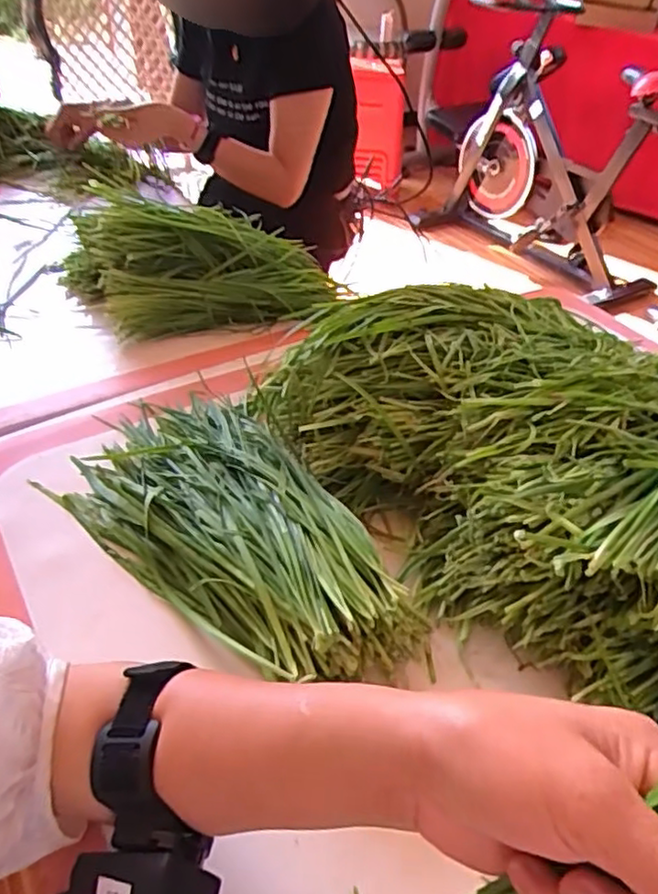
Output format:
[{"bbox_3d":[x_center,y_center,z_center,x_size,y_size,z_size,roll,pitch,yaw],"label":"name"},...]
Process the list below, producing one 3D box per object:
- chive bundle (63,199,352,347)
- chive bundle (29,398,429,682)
[{"bbox_3d":[-0.149,-0.228,0.784,0.326,0.106,0.178,-10,42,-17],"label":"chive bundle"},{"bbox_3d":[-0.066,0.047,0.508,0.339,0.059,0.174,32,47,28],"label":"chive bundle"}]

